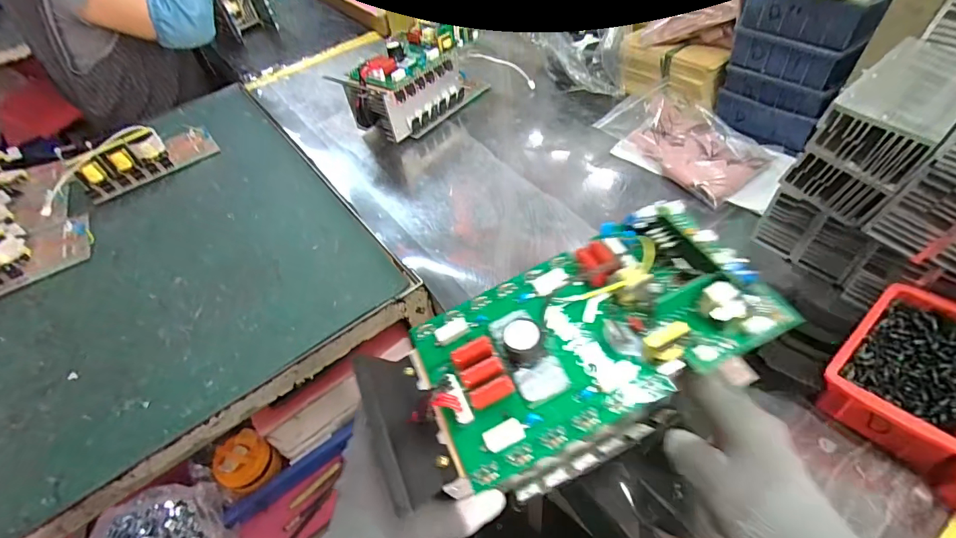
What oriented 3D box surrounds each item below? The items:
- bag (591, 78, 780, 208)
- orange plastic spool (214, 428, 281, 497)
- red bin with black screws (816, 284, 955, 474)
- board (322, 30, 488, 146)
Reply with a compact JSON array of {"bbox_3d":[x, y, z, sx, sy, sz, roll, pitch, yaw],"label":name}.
[{"bbox_3d":[0.300,-0.186,0.647,0.140,0.046,0.226,-32,55,-18],"label":"bag"},{"bbox_3d":[-0.393,0.328,0.753,0.070,0.081,0.084,29,59,28],"label":"orange plastic spool"},{"bbox_3d":[0.378,0.090,0.389,0.144,0.061,0.099,-36,56,-22],"label":"red bin with black screws"},{"bbox_3d":[-0.099,-0.317,0.752,0.089,0.126,0.236,35,62,29],"label":"board"}]

